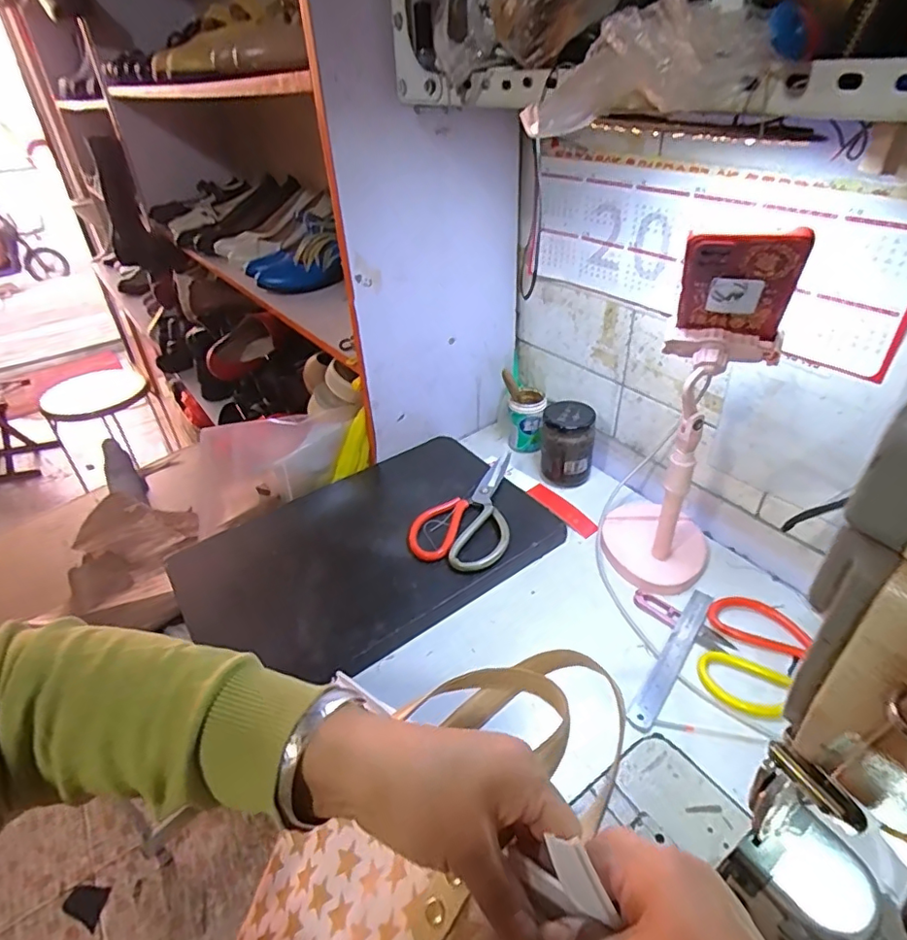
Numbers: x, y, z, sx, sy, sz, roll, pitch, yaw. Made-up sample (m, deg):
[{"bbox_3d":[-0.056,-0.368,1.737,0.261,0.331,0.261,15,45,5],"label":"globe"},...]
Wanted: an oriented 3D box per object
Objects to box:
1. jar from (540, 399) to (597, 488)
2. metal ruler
[{"bbox_3d":[0.147,-0.030,0.715,0.067,0.099,0.062,8,38,14],"label":"jar"},{"bbox_3d":[0.209,0.174,0.519,0.021,0.004,0.166,24,45,31],"label":"metal ruler"}]

